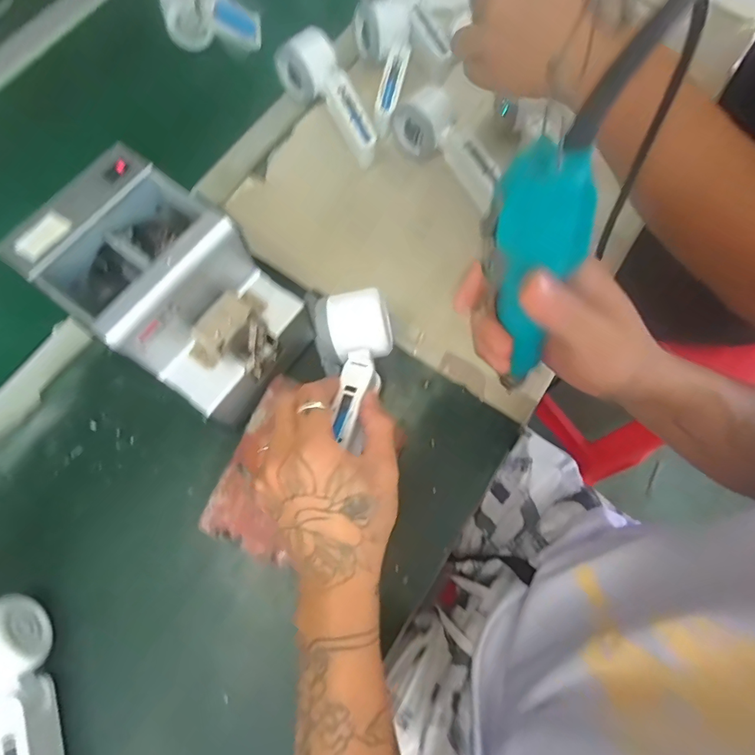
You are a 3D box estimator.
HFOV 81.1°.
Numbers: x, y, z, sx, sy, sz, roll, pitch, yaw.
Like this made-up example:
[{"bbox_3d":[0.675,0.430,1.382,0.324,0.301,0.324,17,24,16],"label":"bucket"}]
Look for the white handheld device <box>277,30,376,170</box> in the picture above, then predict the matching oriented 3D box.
[{"bbox_3d":[-0.057,-0.311,0.499,0.064,0.054,0.156,-24,74,-6],"label":"white handheld device"}]

